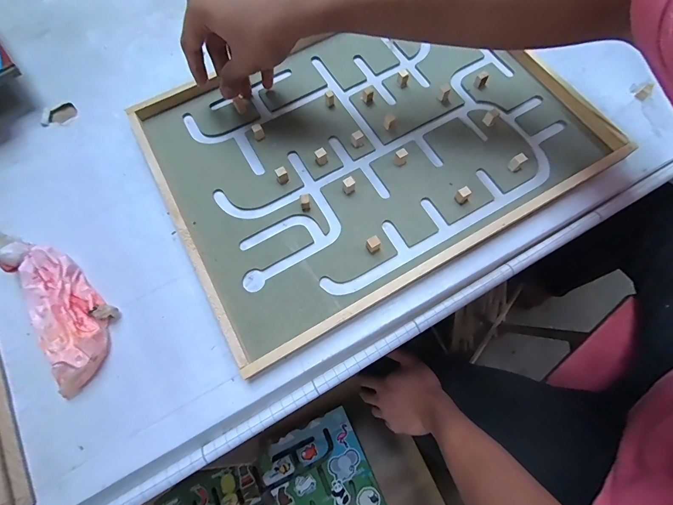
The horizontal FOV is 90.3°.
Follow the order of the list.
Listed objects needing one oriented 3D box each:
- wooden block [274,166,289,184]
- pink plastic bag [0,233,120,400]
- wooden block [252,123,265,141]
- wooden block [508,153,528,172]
[{"bbox_3d":[-0.052,-0.073,0.320,0.010,0.016,0.009,-23,72,-5],"label":"wooden block"},{"bbox_3d":[-0.233,0.035,0.280,0.054,0.031,0.152,-34,73,-9],"label":"pink plastic bag"},{"bbox_3d":[-0.078,-0.121,0.337,0.010,0.015,0.009,-23,72,-5],"label":"wooden block"},{"bbox_3d":[0.169,-0.085,0.313,0.010,0.016,0.010,-29,72,-7],"label":"wooden block"}]

